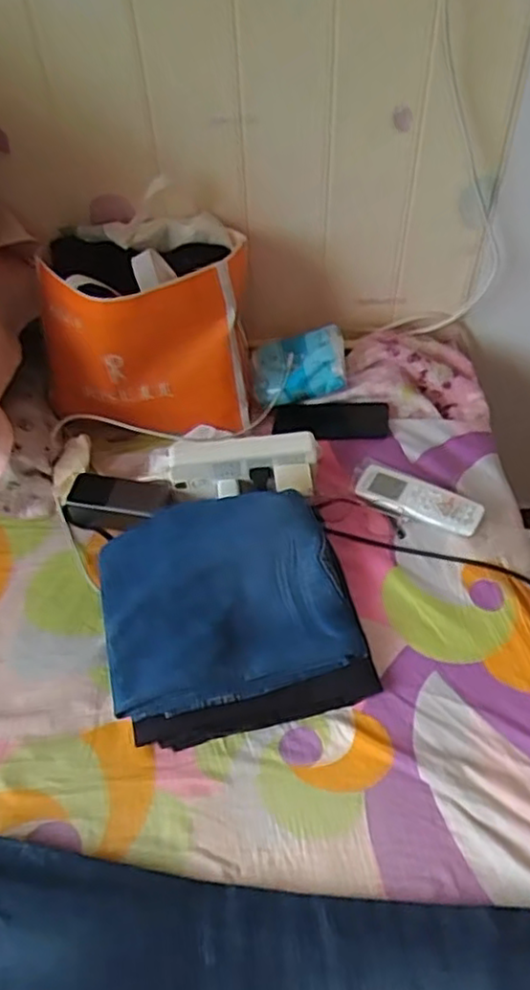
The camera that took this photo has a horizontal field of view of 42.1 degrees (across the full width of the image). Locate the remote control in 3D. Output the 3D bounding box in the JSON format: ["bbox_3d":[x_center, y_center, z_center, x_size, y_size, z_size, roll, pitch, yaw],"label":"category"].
[{"bbox_3d":[0.194,0.006,0.872,0.158,0.028,0.057,20,55,21],"label":"remote control"}]

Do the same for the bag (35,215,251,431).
[{"bbox_3d":[-0.155,-0.220,0.926,0.264,0.217,0.180,3,53,6],"label":"bag"}]

